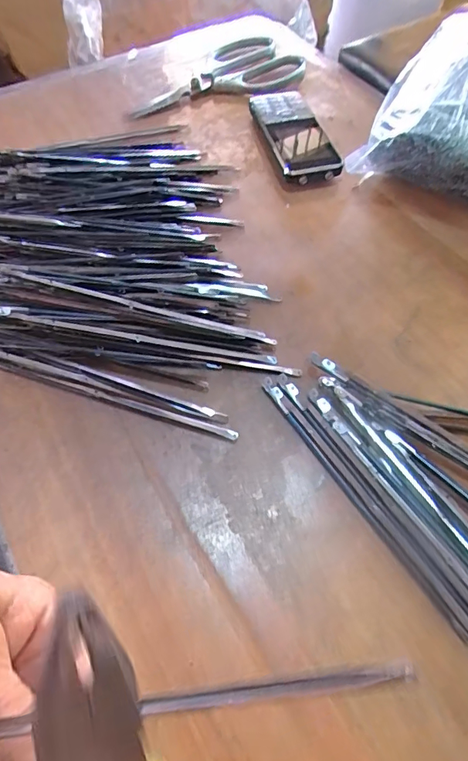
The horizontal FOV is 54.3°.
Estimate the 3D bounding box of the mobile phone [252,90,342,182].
[{"bbox_3d":[0.053,-0.226,0.415,0.052,0.018,0.129,-12,57,-2],"label":"mobile phone"}]

